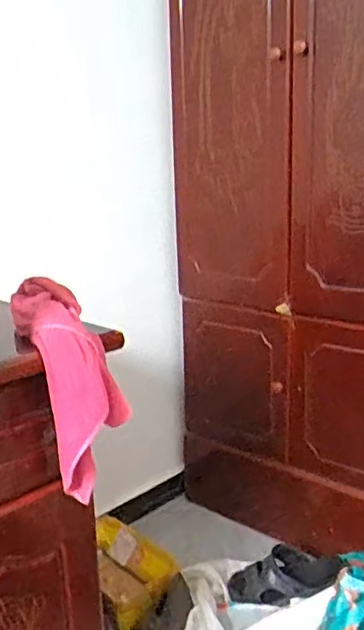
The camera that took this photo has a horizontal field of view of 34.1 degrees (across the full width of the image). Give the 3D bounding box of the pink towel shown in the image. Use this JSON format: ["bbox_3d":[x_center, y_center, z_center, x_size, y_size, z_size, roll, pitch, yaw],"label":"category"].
[{"bbox_3d":[-0.136,0.073,0.755,0.097,0.297,0.124,-10,-18,-29],"label":"pink towel"}]

